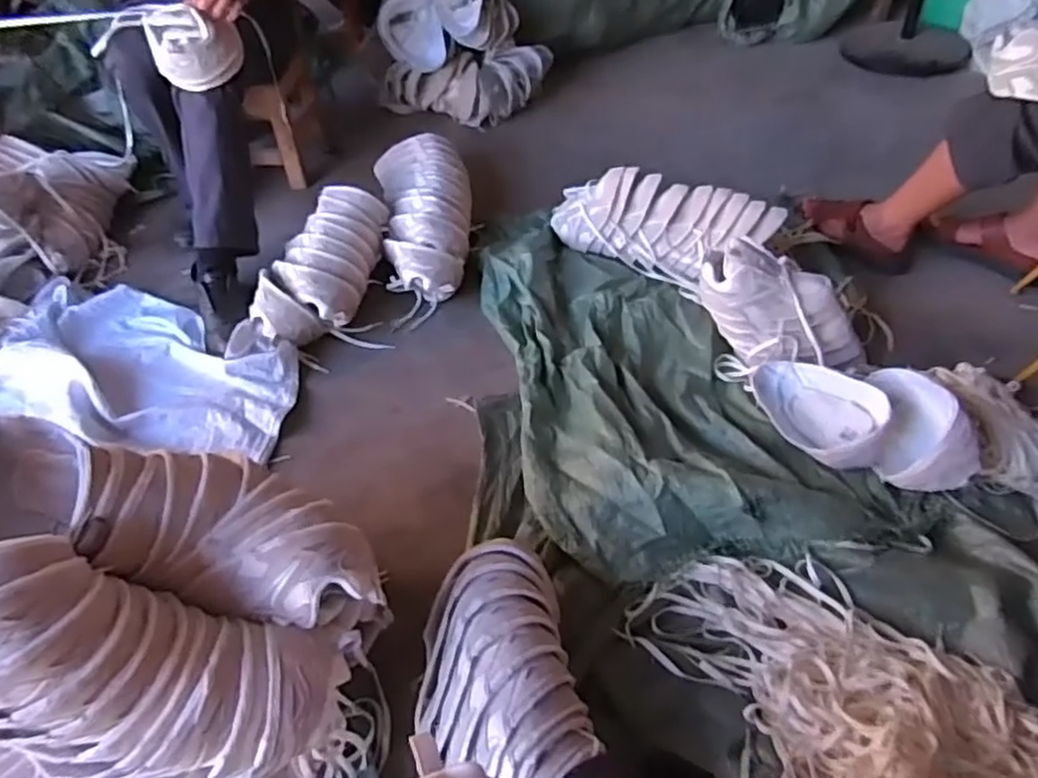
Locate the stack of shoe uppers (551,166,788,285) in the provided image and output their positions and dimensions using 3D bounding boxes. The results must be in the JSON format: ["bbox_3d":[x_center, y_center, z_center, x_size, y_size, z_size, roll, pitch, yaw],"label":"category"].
[{"bbox_3d":[0.279,-0.338,1.411,0.449,0.153,0.119,23,51,22],"label":"stack of shoe uppers"}]

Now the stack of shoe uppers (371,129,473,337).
[{"bbox_3d":[-0.201,-0.397,1.533,0.200,0.123,0.550,-8,47,-6],"label":"stack of shoe uppers"}]

